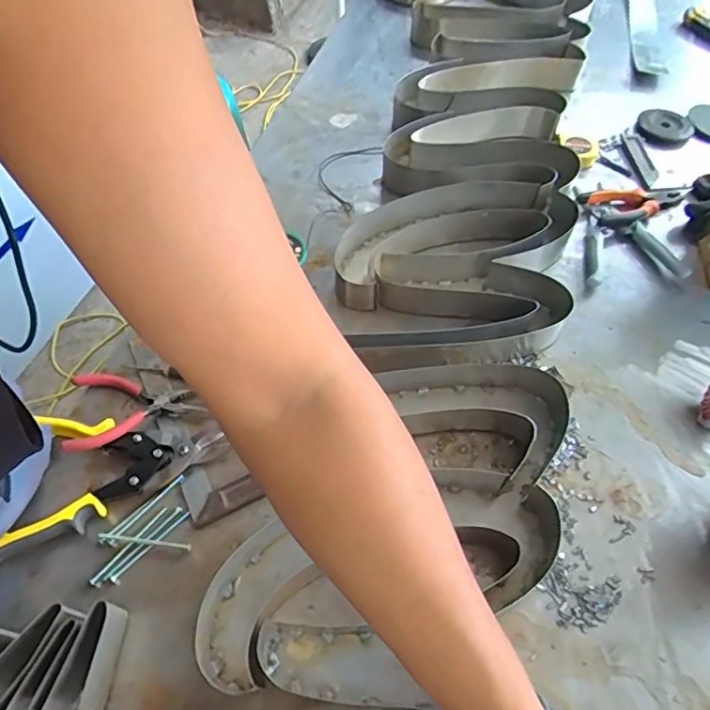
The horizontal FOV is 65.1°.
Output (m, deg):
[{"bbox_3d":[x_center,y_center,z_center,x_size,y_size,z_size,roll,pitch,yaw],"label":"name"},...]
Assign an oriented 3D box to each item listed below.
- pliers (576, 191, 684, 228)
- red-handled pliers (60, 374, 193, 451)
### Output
[{"bbox_3d":[0.392,-0.215,0.784,0.147,0.033,0.061,-13,58,-9],"label":"pliers"},{"bbox_3d":[-0.259,0.047,0.601,0.125,0.024,0.098,-26,61,-17],"label":"red-handled pliers"}]

